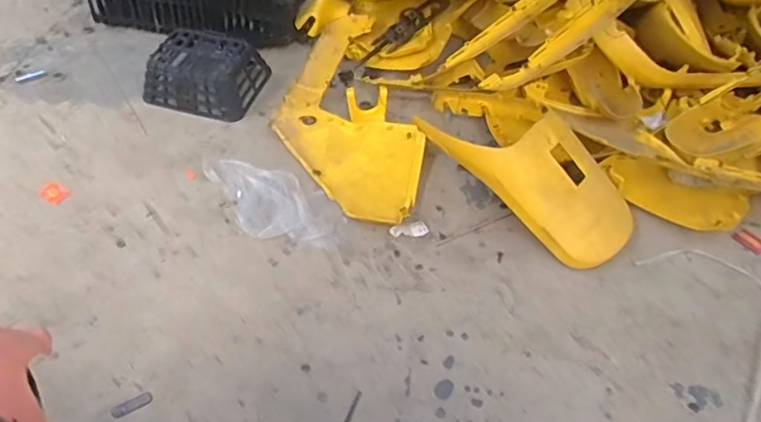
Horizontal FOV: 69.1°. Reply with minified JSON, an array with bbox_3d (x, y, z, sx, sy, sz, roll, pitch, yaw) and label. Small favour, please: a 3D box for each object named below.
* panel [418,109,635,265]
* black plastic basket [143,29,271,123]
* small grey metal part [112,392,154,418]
[{"bbox_3d":[0.358,-0.121,1.341,0.275,0.192,0.556,-31,57,-27],"label":"panel"},{"bbox_3d":[-0.505,-0.404,1.595,0.299,0.110,0.232,15,51,10],"label":"black plastic basket"},{"bbox_3d":[-0.459,0.359,1.022,0.071,0.004,0.024,-25,55,-21],"label":"small grey metal part"}]

